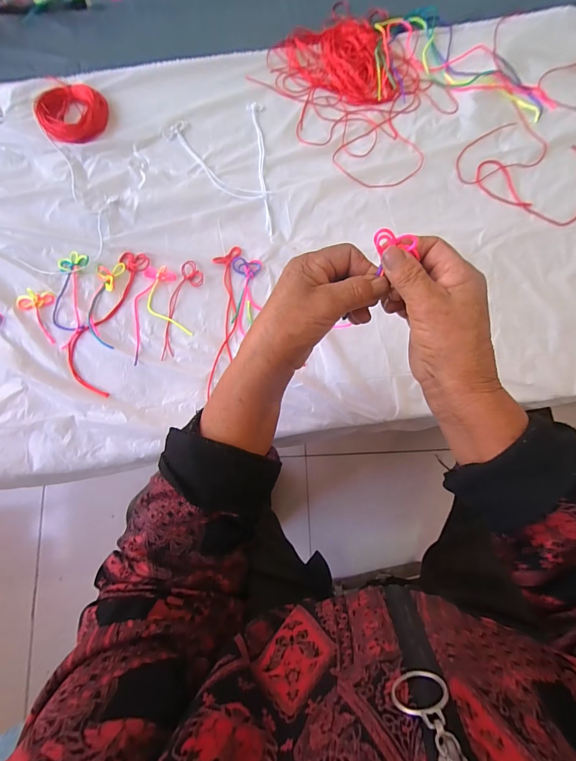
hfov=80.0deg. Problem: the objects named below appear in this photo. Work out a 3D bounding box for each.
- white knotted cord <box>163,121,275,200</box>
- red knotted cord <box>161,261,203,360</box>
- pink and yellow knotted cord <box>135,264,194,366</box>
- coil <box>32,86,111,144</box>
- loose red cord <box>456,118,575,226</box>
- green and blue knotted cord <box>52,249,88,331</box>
[{"bbox_3d":[-0.101,-0.293,0.464,0.176,0.004,0.044,42,80,8],"label":"white knotted cord"},{"bbox_3d":[-0.138,-0.090,0.431,0.031,0.006,0.132,17,78,3],"label":"red knotted cord"},{"bbox_3d":[-0.159,-0.086,0.430,0.068,0.005,0.123,-6,78,-2],"label":"pink and yellow knotted cord"},{"bbox_3d":[-0.294,-0.368,0.468,0.084,0.025,0.091,0,78,-1],"label":"coil"},{"bbox_3d":[0.341,-0.301,0.483,0.184,0.006,0.133,29,81,3],"label":"loose red cord"},{"bbox_3d":[-0.272,-0.111,0.430,0.043,0.007,0.104,-4,78,-2],"label":"green and blue knotted cord"}]

